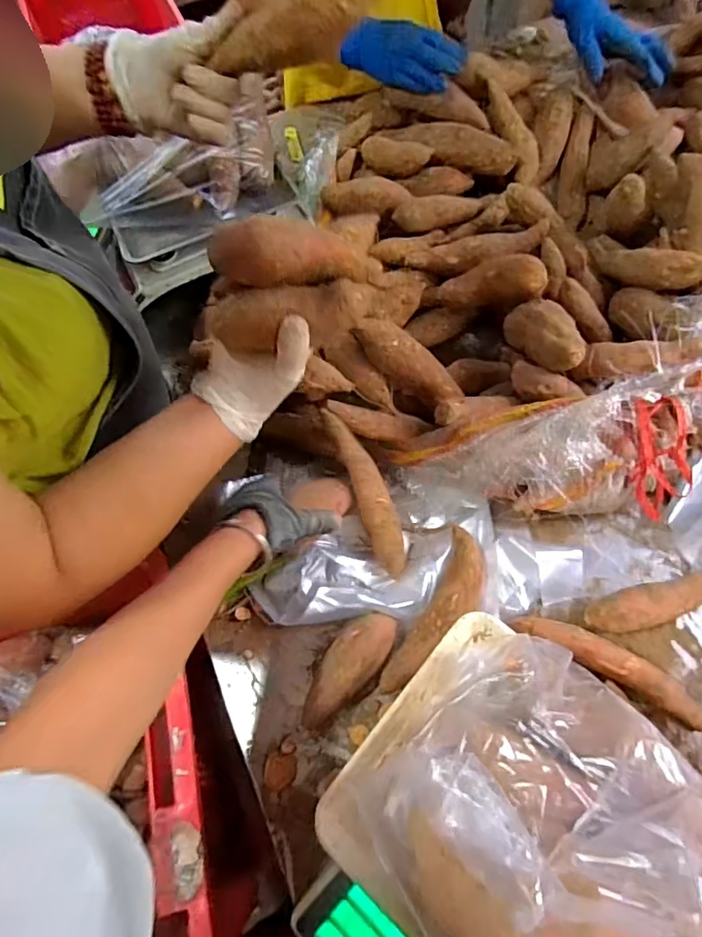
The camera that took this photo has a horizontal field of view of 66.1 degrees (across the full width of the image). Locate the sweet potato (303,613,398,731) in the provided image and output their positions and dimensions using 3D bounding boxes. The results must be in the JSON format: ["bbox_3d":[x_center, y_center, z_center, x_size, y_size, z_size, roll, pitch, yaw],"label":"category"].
[{"bbox_3d":[-0.004,0.190,0.515,0.049,0.036,0.122,36,71,18],"label":"sweet potato"}]

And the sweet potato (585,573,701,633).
[{"bbox_3d":[0.303,0.133,0.534,0.146,0.043,0.040,-16,64,-5],"label":"sweet potato"}]

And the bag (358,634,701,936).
[{"bbox_3d":[0.143,0.239,0.296,0.196,0.168,0.282,-29,66,-11],"label":"bag"}]

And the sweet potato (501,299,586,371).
[{"bbox_3d":[0.208,-0.147,0.586,0.048,0.051,0.123,-15,37,-4],"label":"sweet potato"}]

